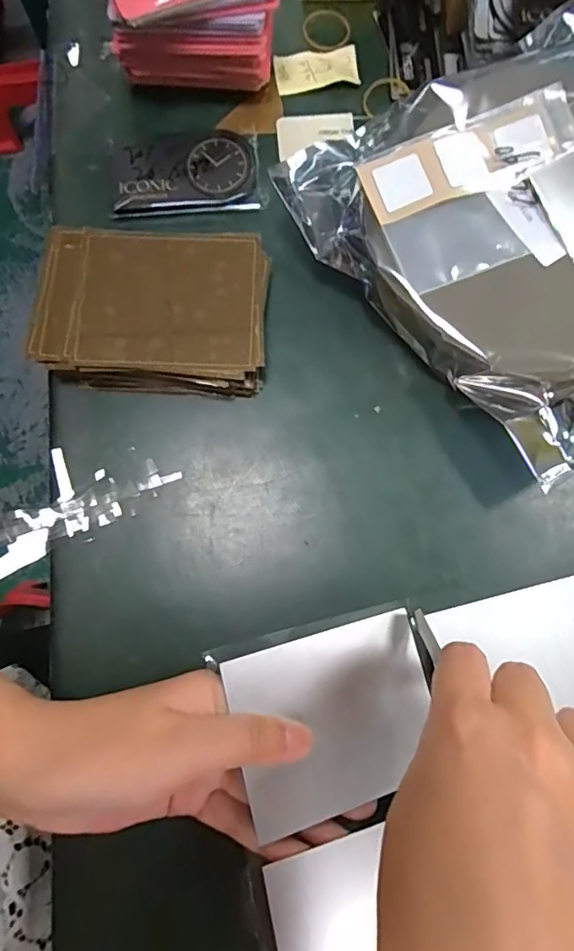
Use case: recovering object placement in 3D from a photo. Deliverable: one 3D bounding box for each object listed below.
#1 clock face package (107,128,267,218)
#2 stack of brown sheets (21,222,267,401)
[{"bbox_3d":[-0.062,-0.185,0.332,0.088,0.011,0.053,-6,80,-1],"label":"clock face package"},{"bbox_3d":[-0.075,-0.094,0.309,0.125,0.026,0.089,4,80,1],"label":"stack of brown sheets"}]

